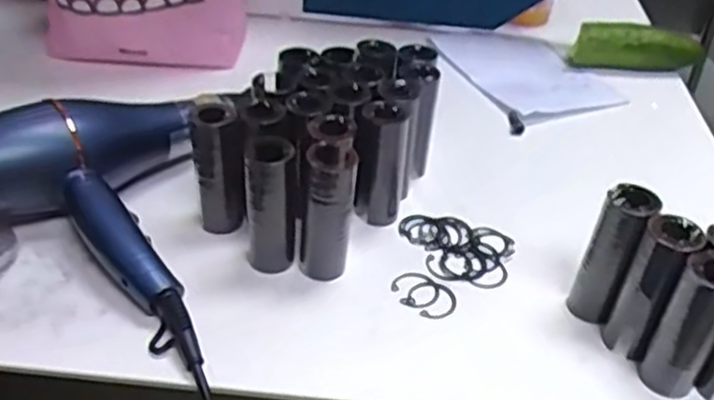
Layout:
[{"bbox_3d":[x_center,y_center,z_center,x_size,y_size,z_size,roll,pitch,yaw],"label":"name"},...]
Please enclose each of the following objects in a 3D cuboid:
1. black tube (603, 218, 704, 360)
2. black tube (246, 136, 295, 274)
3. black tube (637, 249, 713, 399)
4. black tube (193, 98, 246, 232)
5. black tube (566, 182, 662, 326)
[{"bbox_3d":[0.197,0.060,0.511,0.036,0.103,0.040,22,40,22],"label":"black tube"},{"bbox_3d":[-0.064,0.005,0.554,0.033,0.113,0.033,0,37,-6],"label":"black tube"},{"bbox_3d":[0.216,0.081,0.487,0.037,0.105,0.028,25,42,25],"label":"black tube"},{"bbox_3d":[-0.107,-0.019,0.586,0.034,0.108,0.039,-3,38,-10],"label":"black tube"},{"bbox_3d":[0.179,0.041,0.533,0.034,0.108,0.027,18,39,18],"label":"black tube"}]

